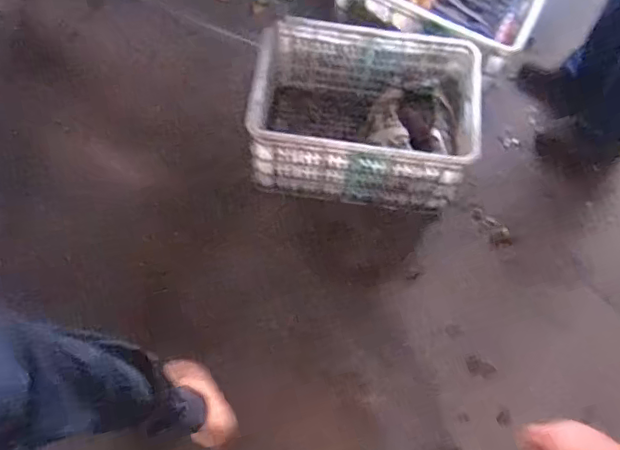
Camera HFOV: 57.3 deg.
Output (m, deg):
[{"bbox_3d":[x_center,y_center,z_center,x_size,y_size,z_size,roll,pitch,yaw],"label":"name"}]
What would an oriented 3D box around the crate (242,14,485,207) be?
[{"bbox_3d":[0.117,-0.247,1.331,0.478,0.251,0.337,8,66,1],"label":"crate"}]

